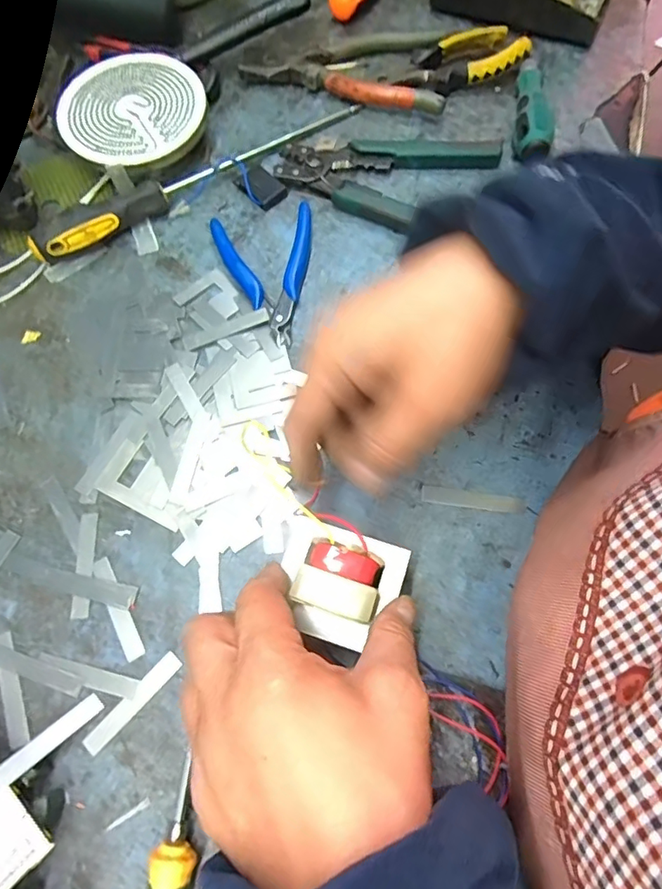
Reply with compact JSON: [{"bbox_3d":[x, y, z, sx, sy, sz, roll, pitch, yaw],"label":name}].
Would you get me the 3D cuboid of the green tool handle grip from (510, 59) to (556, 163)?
[{"bbox_3d":[0.172,-0.288,0.444,0.029,0.031,0.129,9,70,5],"label":"green tool handle grip"}]

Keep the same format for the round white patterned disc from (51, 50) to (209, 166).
[{"bbox_3d":[-0.164,-0.279,0.426,0.115,0.012,0.120,-1,69,1],"label":"round white patterned disc"}]

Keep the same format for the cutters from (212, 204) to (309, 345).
[{"bbox_3d":[-0.046,-0.130,0.399,0.077,0.012,0.117,-11,69,-3],"label":"cutters"}]

